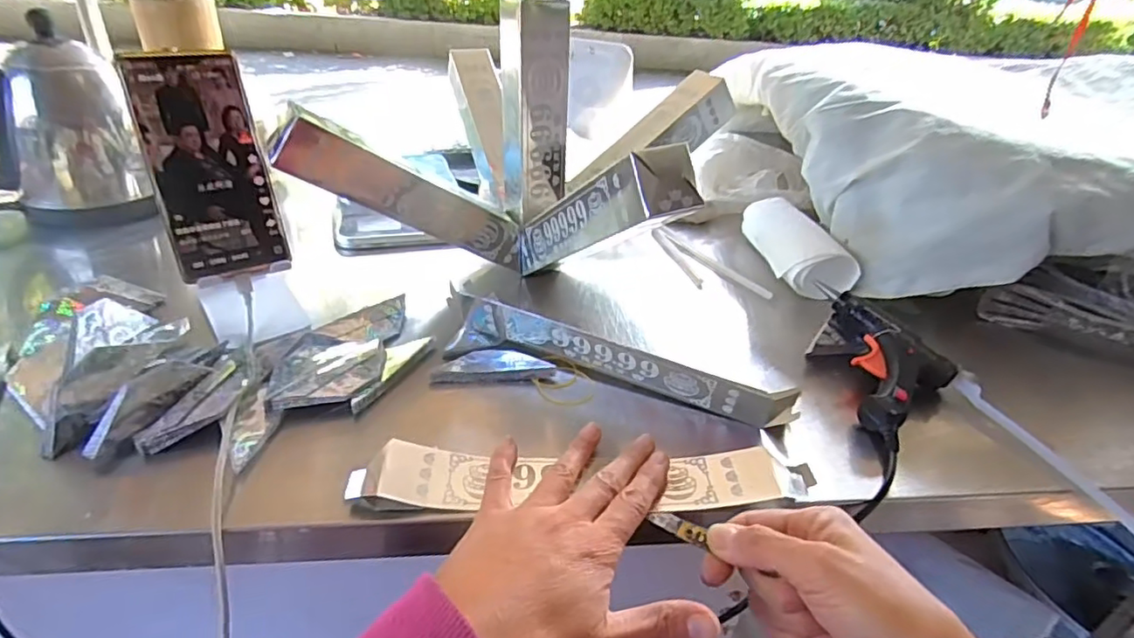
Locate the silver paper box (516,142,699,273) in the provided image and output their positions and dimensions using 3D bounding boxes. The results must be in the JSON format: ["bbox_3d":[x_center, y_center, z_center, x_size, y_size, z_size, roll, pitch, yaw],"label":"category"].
[{"bbox_3d":[0.010,-0.067,0.440,0.047,0.048,0.222,-17,0,-29],"label":"silver paper box"}]

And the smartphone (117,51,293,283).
[{"bbox_3d":[-0.252,-0.107,0.420,0.072,0.151,0.004,-17,15,-32],"label":"smartphone"}]

